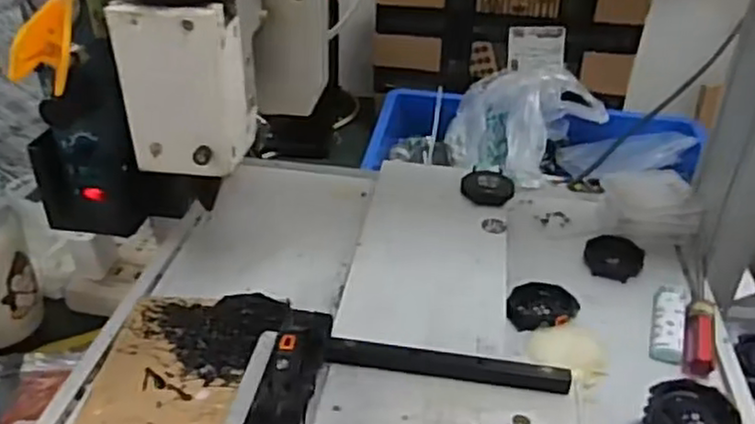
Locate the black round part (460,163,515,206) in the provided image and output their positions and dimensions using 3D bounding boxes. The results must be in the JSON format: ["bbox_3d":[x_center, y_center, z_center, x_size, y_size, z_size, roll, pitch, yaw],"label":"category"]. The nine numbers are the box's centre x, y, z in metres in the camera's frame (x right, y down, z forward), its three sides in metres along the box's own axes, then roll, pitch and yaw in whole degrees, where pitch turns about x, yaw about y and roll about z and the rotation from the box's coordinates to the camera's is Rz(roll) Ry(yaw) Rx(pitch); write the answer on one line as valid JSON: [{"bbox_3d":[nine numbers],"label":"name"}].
[{"bbox_3d":[0.100,-0.025,0.635,0.047,0.012,0.046,6,34,5],"label":"black round part"}]

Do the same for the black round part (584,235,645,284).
[{"bbox_3d":[0.200,0.037,0.592,0.047,0.017,0.047,14,36,16],"label":"black round part"}]

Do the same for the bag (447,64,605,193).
[{"bbox_3d":[0.198,-0.118,0.925,0.190,0.097,0.171,12,35,14],"label":"bag"}]

